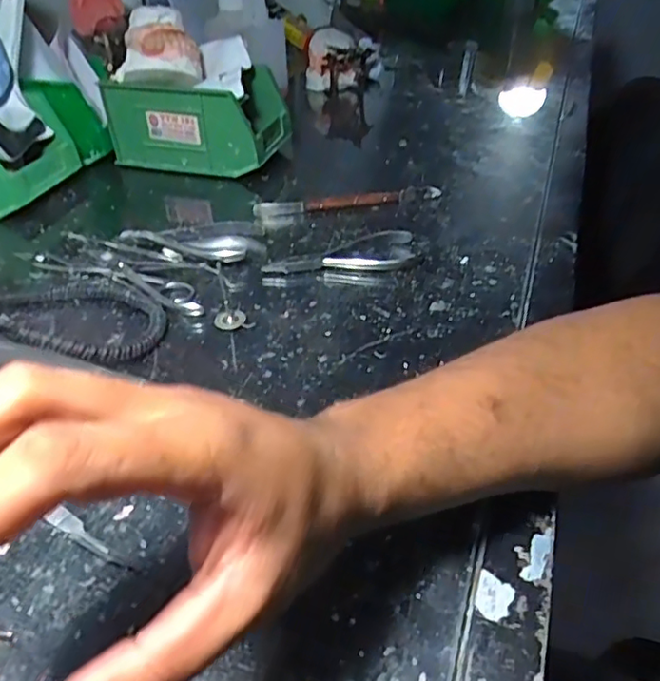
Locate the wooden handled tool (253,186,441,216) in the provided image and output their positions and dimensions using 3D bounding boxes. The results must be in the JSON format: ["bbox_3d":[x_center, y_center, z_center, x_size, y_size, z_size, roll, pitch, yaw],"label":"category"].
[{"bbox_3d":[0.018,-0.128,0.548,0.172,0.014,0.020,-8,39,-8],"label":"wooden handled tool"}]

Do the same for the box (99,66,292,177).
[{"bbox_3d":[-0.137,-0.236,0.633,0.165,0.085,0.094,10,40,13],"label":"box"}]

